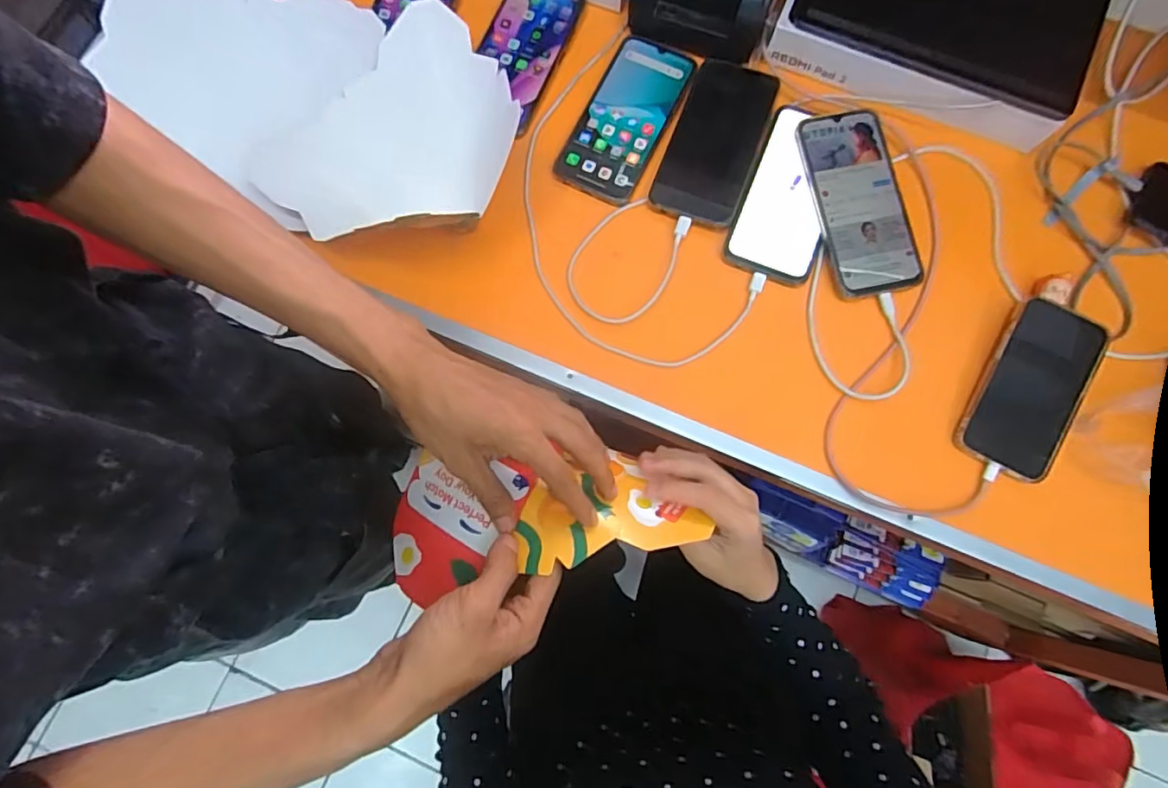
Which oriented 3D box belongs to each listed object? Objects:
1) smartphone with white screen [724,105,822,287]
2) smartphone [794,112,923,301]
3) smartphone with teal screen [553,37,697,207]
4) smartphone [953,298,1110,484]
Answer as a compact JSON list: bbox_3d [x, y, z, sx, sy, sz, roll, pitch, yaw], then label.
[{"bbox_3d":[0.190,-0.188,0.509,0.077,0.015,0.171,21,78,6],"label":"smartphone with white screen"},{"bbox_3d":[0.247,-0.170,0.503,0.080,0.008,0.167,-11,85,-2],"label":"smartphone"},{"bbox_3d":[0.040,-0.265,0.538,0.082,0.013,0.168,24,78,6],"label":"smartphone with teal screen"},{"bbox_3d":[0.370,-0.005,0.464,0.073,0.017,0.146,30,79,7],"label":"smartphone"}]

